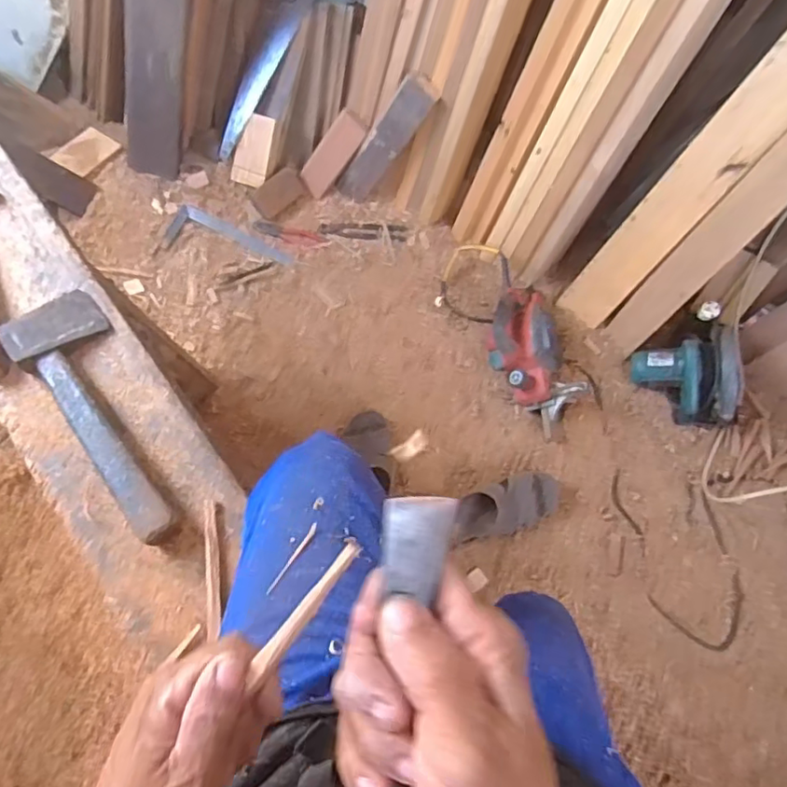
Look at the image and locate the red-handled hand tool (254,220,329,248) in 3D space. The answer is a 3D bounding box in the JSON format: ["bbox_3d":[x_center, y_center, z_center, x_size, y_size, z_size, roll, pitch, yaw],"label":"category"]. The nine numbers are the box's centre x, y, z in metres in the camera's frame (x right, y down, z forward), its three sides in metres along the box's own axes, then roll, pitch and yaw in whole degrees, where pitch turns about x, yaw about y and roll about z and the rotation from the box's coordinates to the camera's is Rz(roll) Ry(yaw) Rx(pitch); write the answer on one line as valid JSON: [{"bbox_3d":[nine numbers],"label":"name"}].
[{"bbox_3d":[-0.259,-0.396,1.472,0.177,0.014,0.047,13,70,2],"label":"red-handled hand tool"}]

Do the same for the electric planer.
[{"bbox_3d":[0.315,-0.085,1.323,0.187,0.123,0.352,-5,71,-4],"label":"electric planer"}]

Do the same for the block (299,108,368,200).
[{"bbox_3d":[-0.149,-0.586,1.446,0.081,0.214,0.031,46,38,-3],"label":"block"}]

